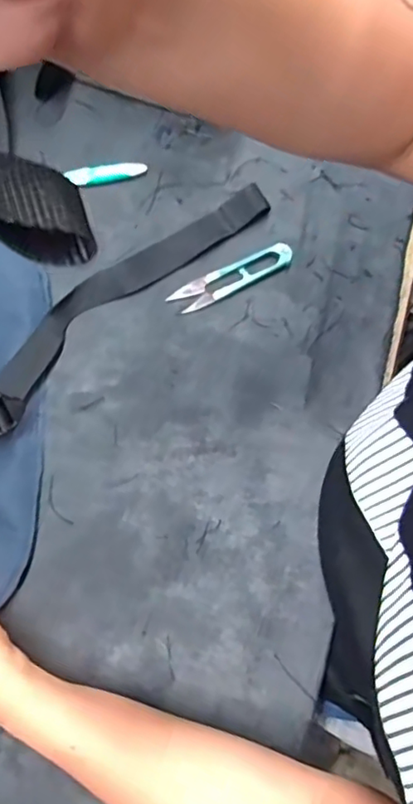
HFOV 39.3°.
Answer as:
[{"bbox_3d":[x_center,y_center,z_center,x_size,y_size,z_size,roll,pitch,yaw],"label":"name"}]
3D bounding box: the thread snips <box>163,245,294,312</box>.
[{"bbox_3d":[0.020,-0.100,0.462,0.100,0.008,0.023,-25,78,-2],"label":"thread snips"}]

